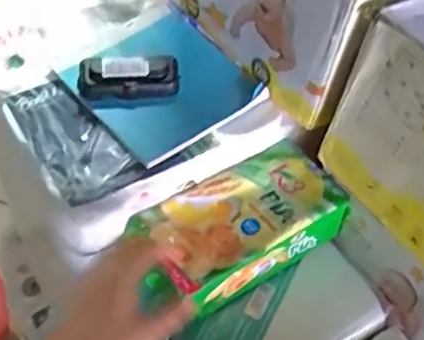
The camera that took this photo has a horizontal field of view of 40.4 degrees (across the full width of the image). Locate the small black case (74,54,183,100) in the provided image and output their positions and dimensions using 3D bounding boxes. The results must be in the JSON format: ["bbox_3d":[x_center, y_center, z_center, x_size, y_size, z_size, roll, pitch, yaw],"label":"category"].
[{"bbox_3d":[-0.089,-0.102,0.627,0.107,0.028,0.048,-4,53,-8],"label":"small black case"}]

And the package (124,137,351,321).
[{"bbox_3d":[0.031,0.058,0.624,0.207,0.066,0.110,-25,59,-22],"label":"package"}]

